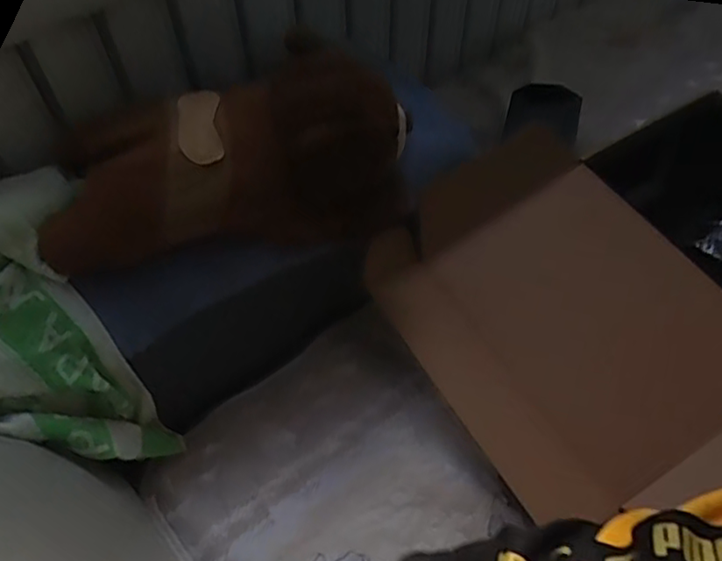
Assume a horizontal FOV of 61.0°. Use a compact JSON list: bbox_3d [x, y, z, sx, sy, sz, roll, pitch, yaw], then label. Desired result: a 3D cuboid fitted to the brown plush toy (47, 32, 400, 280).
[{"bbox_3d":[-0.151,-0.127,0.647,0.387,0.189,0.121,-11,56,-7],"label":"brown plush toy"}]

